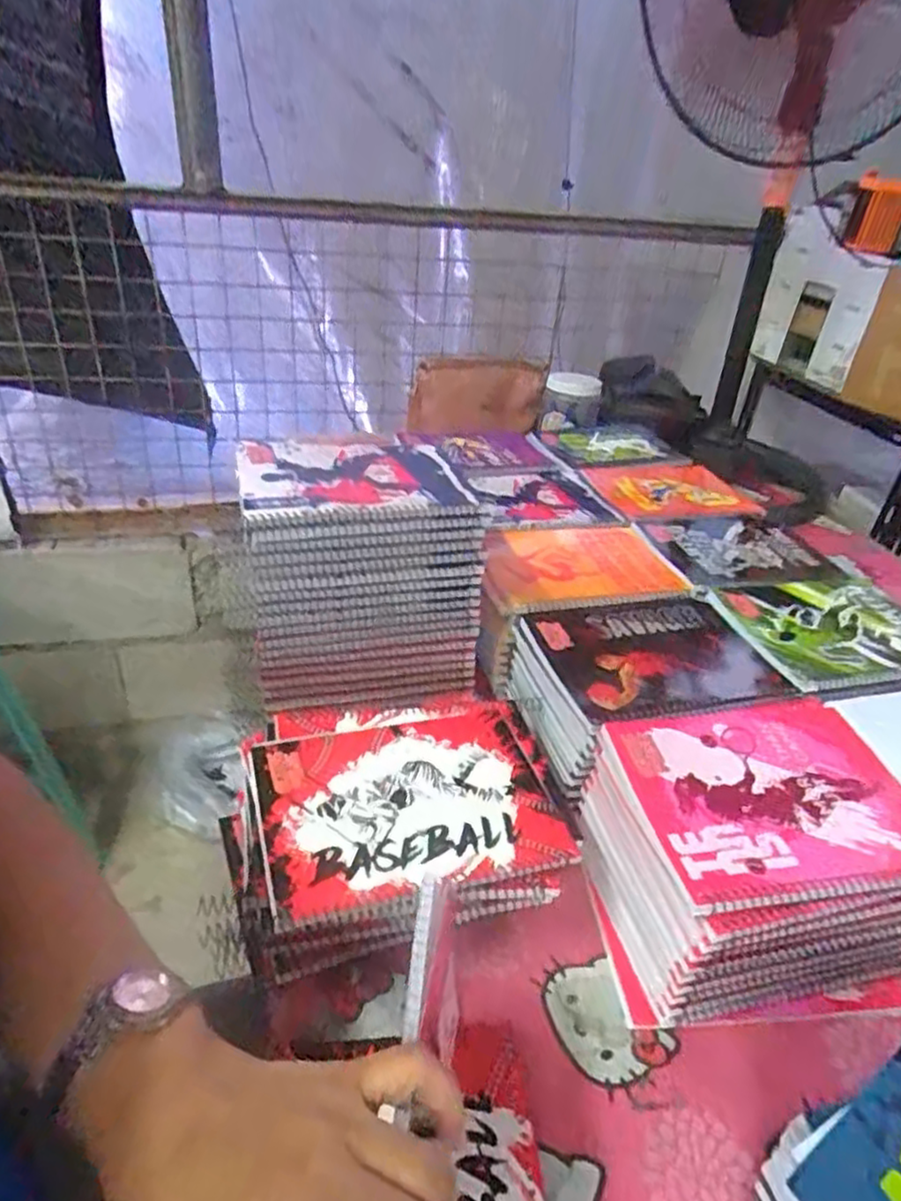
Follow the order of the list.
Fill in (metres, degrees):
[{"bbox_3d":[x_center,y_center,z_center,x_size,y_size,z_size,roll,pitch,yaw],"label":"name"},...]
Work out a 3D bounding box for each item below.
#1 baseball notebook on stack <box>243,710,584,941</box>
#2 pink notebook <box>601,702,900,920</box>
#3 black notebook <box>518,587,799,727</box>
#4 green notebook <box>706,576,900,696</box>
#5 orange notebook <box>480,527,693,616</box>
[{"bbox_3d":[-0.031,0.141,0.495,0.196,0.017,0.152,-8,33,-18],"label":"baseball notebook on stack"},{"bbox_3d":[0.227,0.133,0.491,0.201,0.018,0.152,-4,32,-12],"label":"pink notebook"},{"bbox_3d":[0.181,0.046,0.629,0.192,0.010,0.170,-8,33,-17],"label":"black notebook"},{"bbox_3d":[0.372,0.025,0.674,0.188,0.009,0.165,-6,32,-14],"label":"green notebook"},{"bbox_3d":[0.127,-0.039,0.757,0.216,0.021,0.149,-8,33,-17],"label":"orange notebook"}]

